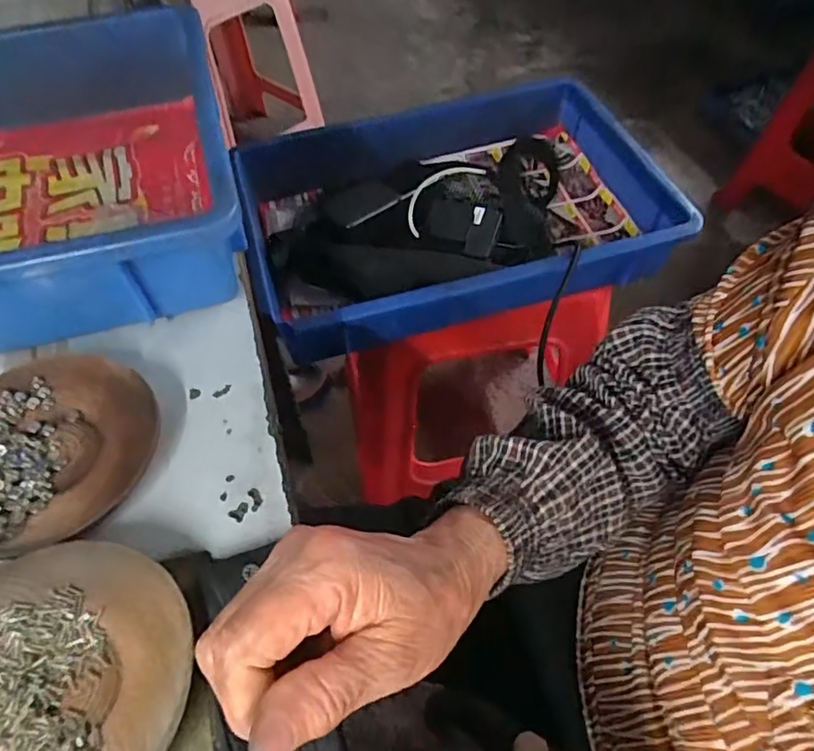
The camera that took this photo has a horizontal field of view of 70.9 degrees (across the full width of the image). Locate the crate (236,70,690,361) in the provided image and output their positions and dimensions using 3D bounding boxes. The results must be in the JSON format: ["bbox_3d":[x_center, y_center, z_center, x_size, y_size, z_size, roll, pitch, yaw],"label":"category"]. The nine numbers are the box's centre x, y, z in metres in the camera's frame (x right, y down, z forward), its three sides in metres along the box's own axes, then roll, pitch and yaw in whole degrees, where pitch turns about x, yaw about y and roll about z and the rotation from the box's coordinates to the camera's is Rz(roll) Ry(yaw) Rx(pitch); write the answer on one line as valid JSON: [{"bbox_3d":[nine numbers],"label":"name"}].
[{"bbox_3d":[0.051,-0.190,0.622,0.425,0.085,0.307,-14,55,-8],"label":"crate"}]

